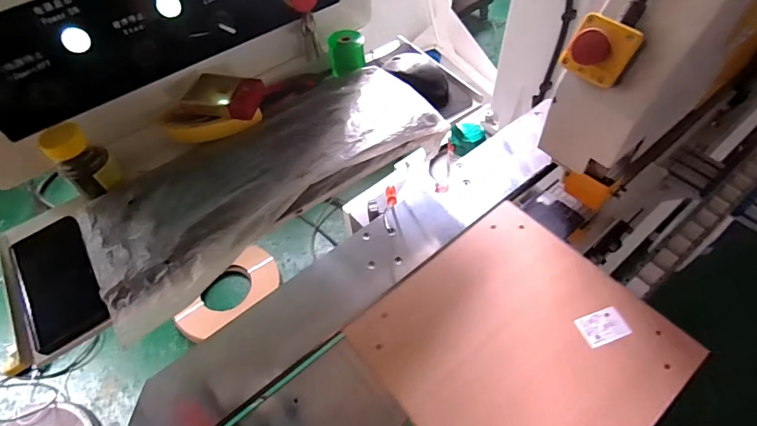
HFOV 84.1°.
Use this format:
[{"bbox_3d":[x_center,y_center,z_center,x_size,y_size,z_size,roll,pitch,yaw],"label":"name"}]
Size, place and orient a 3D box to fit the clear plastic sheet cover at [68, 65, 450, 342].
[{"bbox_3d":[-0.143,-0.062,0.547,0.470,0.047,0.207,-35,60,-20],"label":"clear plastic sheet cover"}]

